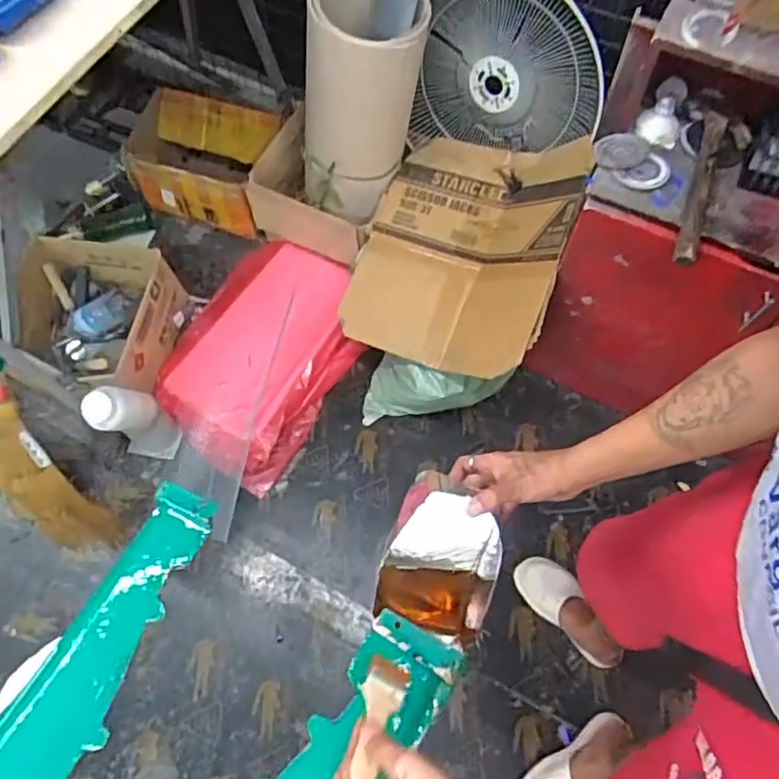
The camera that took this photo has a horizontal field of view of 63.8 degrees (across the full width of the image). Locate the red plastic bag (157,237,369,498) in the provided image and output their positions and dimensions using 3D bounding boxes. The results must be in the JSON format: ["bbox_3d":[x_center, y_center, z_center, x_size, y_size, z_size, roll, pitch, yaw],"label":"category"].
[{"bbox_3d":[-0.333,-0.097,1.645,0.456,0.134,0.595,32,70,14],"label":"red plastic bag"}]

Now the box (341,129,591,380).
[{"bbox_3d":[0.156,-0.329,1.419,0.446,0.262,0.537,18,66,8],"label":"box"}]

